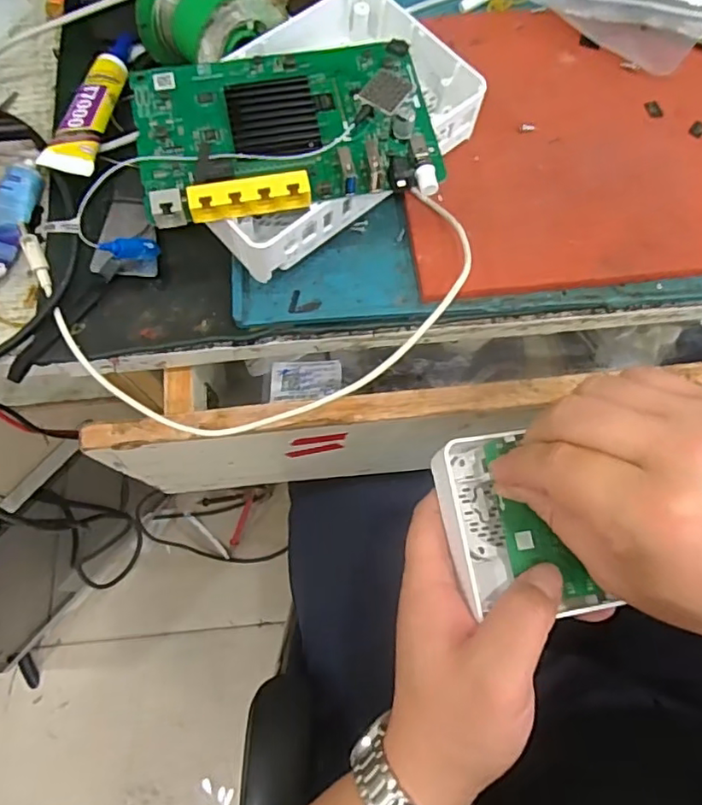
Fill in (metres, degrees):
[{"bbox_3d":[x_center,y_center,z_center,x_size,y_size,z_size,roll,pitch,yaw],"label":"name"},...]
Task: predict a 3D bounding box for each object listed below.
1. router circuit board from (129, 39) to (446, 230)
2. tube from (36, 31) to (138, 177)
[{"bbox_3d":[-0.033,-0.140,0.294,0.145,0.016,0.099,-11,72,-4],"label":"router circuit board"},{"bbox_3d":[-0.148,-0.178,0.345,0.024,0.021,0.117,9,72,3],"label":"tube"}]

